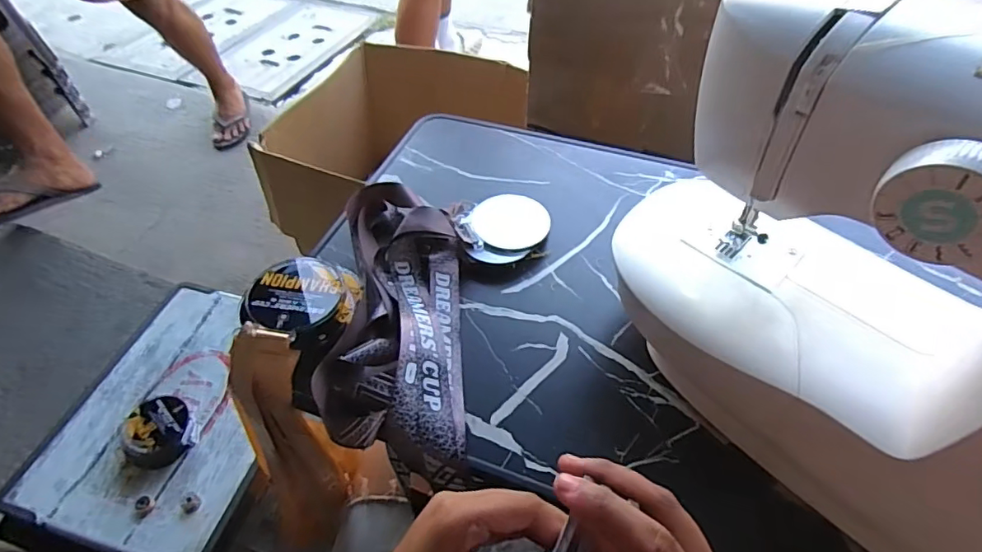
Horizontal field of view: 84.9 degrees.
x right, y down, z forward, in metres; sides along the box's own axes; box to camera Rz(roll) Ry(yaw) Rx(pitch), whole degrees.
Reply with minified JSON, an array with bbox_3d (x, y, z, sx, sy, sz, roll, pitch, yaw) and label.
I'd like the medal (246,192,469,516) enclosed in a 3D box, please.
[{"bbox_3d":[-0.108,0.029,0.447,0.162,0.057,0.274,-2,55,-1],"label":"medal"}]

